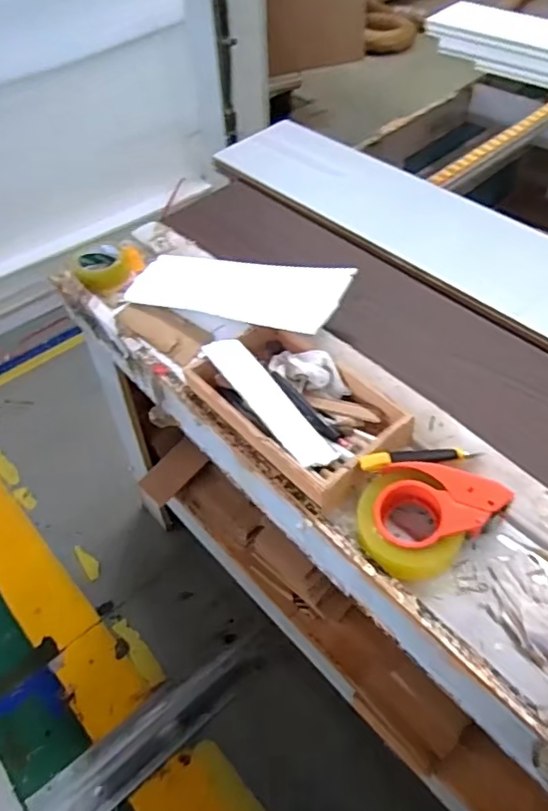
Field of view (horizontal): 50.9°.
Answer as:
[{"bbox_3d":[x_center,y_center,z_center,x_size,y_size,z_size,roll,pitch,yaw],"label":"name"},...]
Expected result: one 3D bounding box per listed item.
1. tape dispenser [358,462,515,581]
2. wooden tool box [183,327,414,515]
[{"bbox_3d":[0.169,0.117,0.658,0.149,0.046,0.124,-32,55,-23],"label":"tape dispenser"},{"bbox_3d":[0.023,-0.005,0.784,0.173,0.052,0.292,-35,56,-25],"label":"wooden tool box"}]

